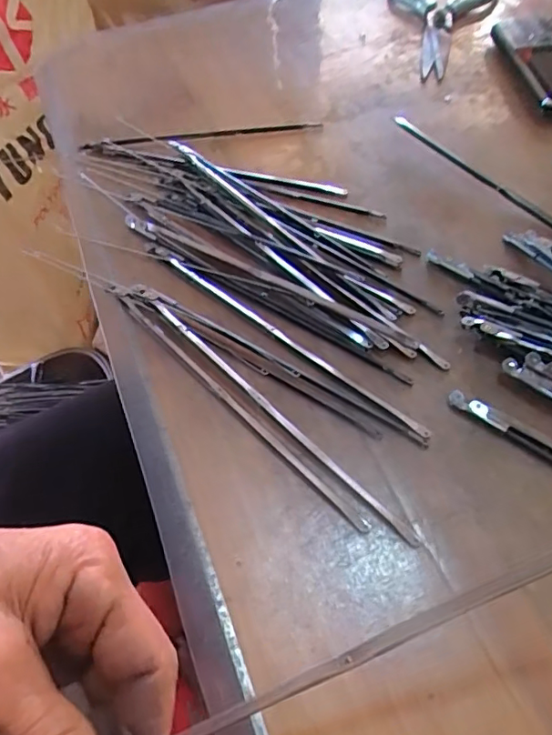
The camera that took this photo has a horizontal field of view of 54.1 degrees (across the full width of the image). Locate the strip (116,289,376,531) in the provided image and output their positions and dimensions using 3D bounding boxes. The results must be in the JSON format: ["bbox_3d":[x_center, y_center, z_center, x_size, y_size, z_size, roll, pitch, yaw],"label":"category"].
[{"bbox_3d":[-0.026,0.011,0.259,0.005,0.005,0.183,-39,62,-21],"label":"strip"}]

